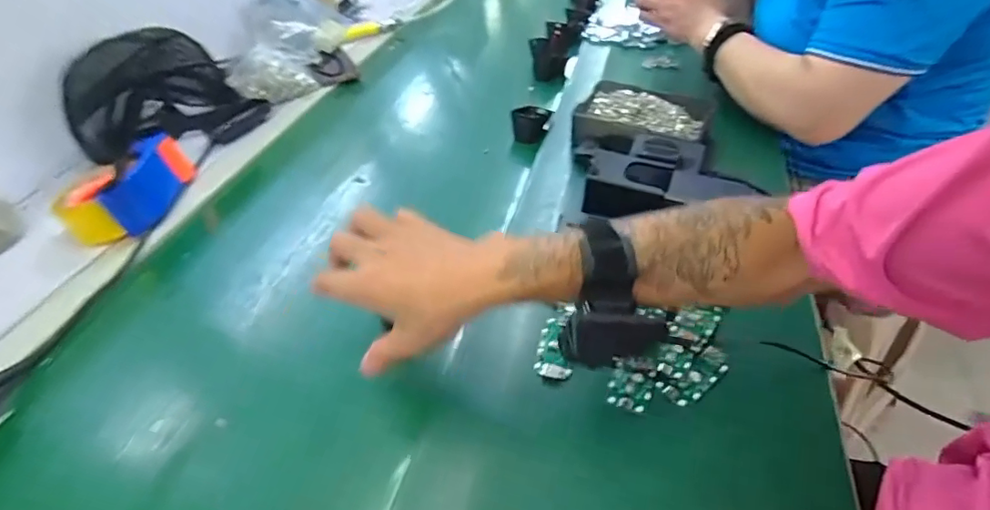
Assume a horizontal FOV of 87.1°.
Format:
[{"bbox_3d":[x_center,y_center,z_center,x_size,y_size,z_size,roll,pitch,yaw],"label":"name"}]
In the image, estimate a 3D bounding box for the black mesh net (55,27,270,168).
[{"bbox_3d":[-0.495,-0.255,0.801,0.246,0.129,0.184,-15,42,-10],"label":"black mesh net"}]

